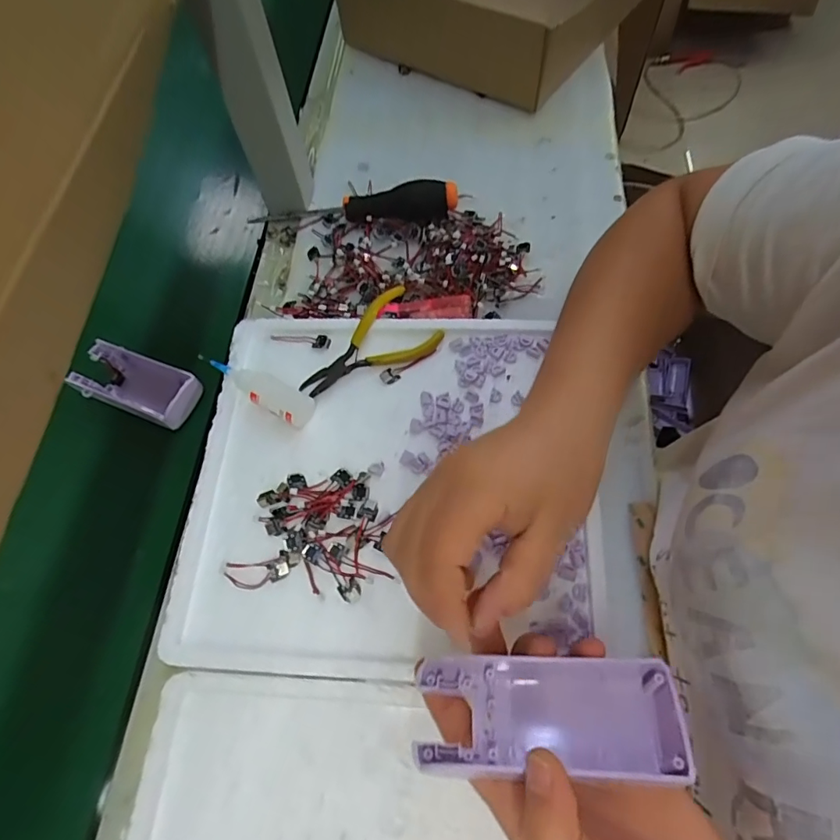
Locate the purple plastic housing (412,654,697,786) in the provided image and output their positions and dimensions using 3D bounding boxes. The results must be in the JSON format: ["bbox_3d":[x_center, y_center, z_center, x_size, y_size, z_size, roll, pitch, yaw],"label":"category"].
[{"bbox_3d":[0.056,0.128,0.221,0.112,0.019,0.044,-1,65,6],"label":"purple plastic housing"}]

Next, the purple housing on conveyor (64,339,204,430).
[{"bbox_3d":[-0.232,-0.029,0.413,0.107,0.026,0.047,18,67,13],"label":"purple housing on conveyor"}]

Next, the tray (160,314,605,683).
[{"bbox_3d":[-0.019,0.036,0.346,0.266,0.016,0.250,3,65,3],"label":"tray"}]

